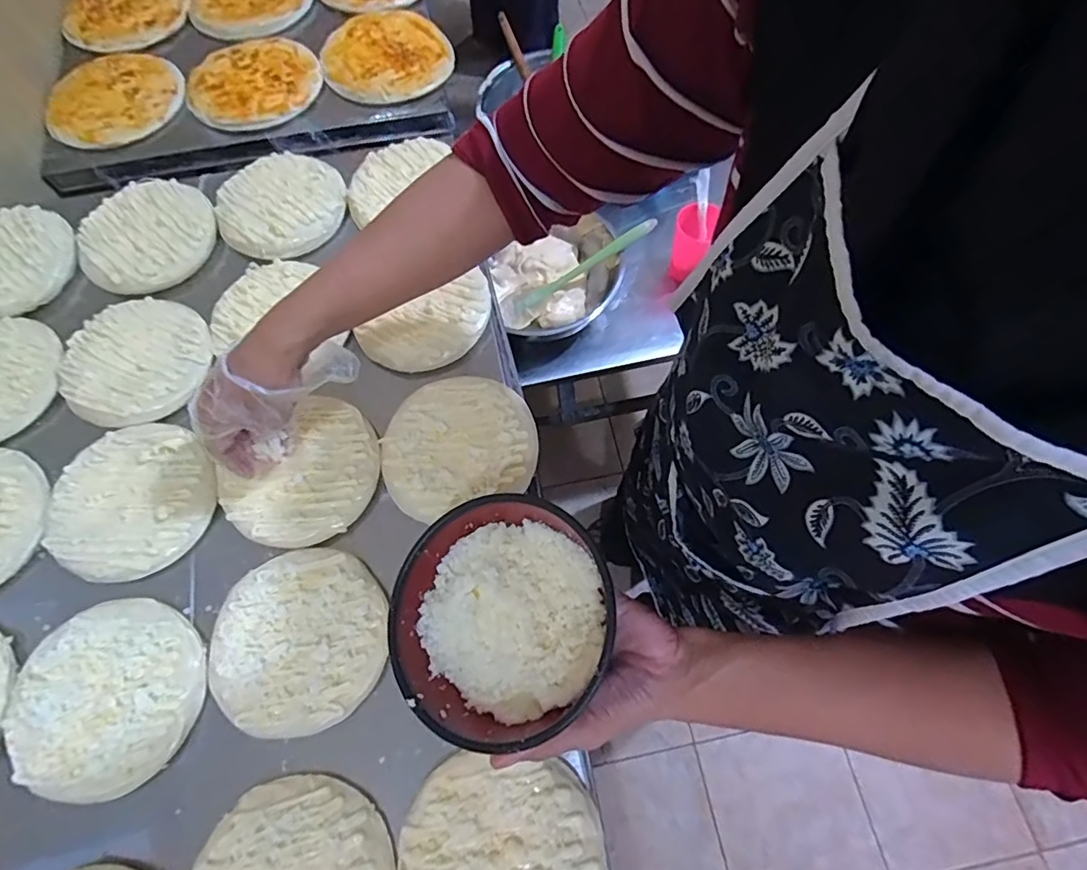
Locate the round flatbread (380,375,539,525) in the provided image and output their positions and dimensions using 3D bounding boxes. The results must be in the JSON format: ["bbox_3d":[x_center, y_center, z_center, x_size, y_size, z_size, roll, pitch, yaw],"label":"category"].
[{"bbox_3d":[-0.082,0.004,0.497,0.142,0.010,0.123,-19,69,-5],"label":"round flatbread"}]

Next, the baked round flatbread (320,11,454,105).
[{"bbox_3d":[-0.245,-0.598,0.826,0.194,0.015,0.192,-1,69,2],"label":"baked round flatbread"}]

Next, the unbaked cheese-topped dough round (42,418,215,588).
[{"bbox_3d":[-0.385,0.059,0.497,0.141,0.015,0.143,-1,69,2],"label":"unbaked cheese-topped dough round"}]

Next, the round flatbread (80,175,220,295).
[{"bbox_3d":[-0.452,-0.228,0.604,0.146,0.019,0.140,-42,73,-13],"label":"round flatbread"}]

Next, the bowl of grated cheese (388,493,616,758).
[{"bbox_3d":[-0.027,0.112,0.333,0.132,0.055,0.138,42,76,16],"label":"bowl of grated cheese"}]

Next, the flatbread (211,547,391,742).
[{"bbox_3d":[-0.205,0.170,0.446,0.141,0.012,0.142,-1,69,2],"label":"flatbread"}]

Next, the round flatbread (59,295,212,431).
[{"bbox_3d":[-0.419,-0.078,0.546,0.139,0.019,0.133,-42,73,-13],"label":"round flatbread"}]

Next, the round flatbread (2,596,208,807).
[{"bbox_3d":[-0.354,0.211,0.428,0.134,0.020,0.146,-7,69,-1],"label":"round flatbread"}]

